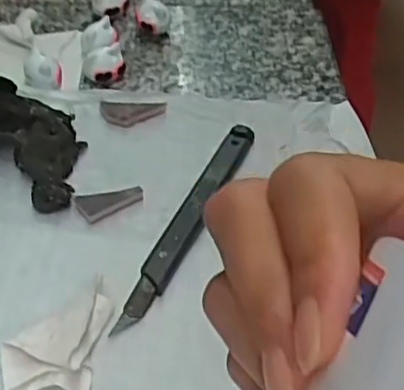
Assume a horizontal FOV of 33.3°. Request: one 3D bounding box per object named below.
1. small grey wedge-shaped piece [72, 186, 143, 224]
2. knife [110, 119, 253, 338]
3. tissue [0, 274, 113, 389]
[{"bbox_3d":[-0.049,0.001,0.354,0.034,0.008,0.017,-23,53,-23],"label":"small grey wedge-shaped piece"},{"bbox_3d":[-0.005,0.011,0.344,0.017,0.010,0.143,19,49,13],"label":"knife"},{"bbox_3d":[-0.063,0.061,0.293,0.042,0.013,0.053,3,47,-1],"label":"tissue"}]

